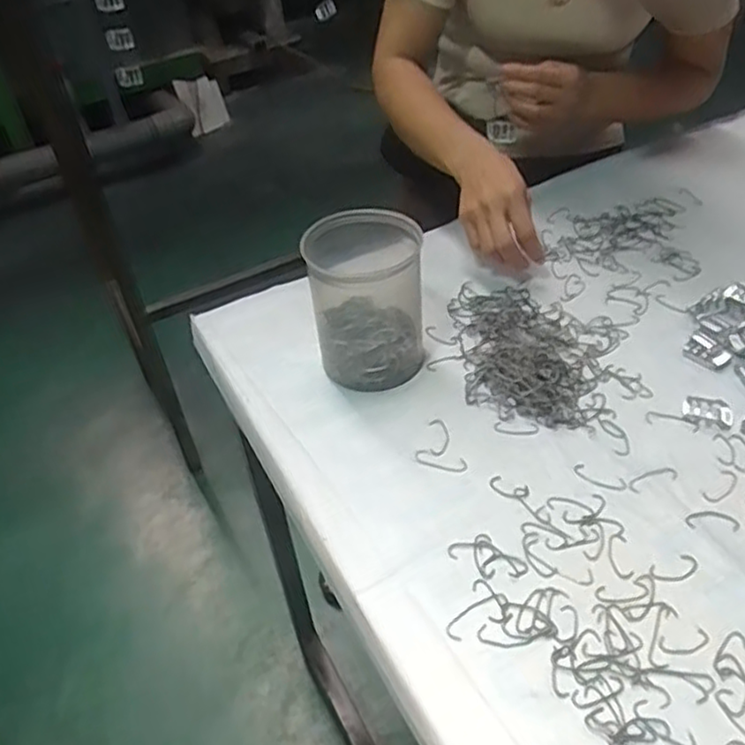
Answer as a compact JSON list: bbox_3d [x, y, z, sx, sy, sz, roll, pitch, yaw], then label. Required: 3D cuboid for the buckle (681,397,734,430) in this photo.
[{"bbox_3d":[0.286,0.033,0.578,0.040,0.004,0.028,18,47,24],"label":"buckle"}]

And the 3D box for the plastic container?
[{"bbox_3d":[-0.004,-0.066,0.632,0.104,0.136,0.106,-5,42,2],"label":"plastic container"}]

